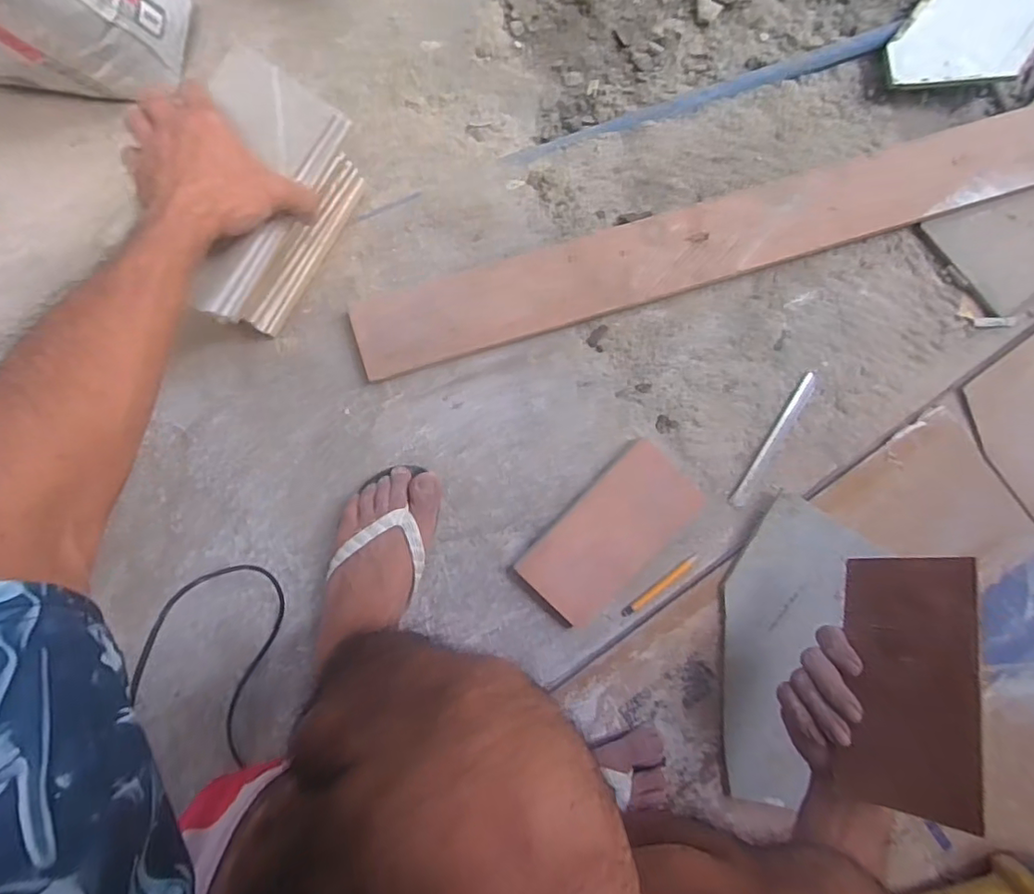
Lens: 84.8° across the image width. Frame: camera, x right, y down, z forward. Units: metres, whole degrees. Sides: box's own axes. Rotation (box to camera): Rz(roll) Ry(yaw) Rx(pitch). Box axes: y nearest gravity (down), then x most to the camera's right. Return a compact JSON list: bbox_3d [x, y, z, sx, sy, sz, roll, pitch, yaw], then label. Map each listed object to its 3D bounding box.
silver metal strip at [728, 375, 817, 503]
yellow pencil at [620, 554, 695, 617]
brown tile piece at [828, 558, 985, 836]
[{"bbox_3d":[0.296,-0.009,0.651,0.017,0.006,0.175,32,88,-2],"label":"silver metal strip"},{"bbox_3d":[0.160,0.156,0.634,0.104,0.005,0.010,-36,89,-1],"label":"yellow pencil"},{"bbox_3d":[0.321,0.188,0.466,0.008,0.100,0.196,24,68,-26],"label":"brown tile piece"}]

